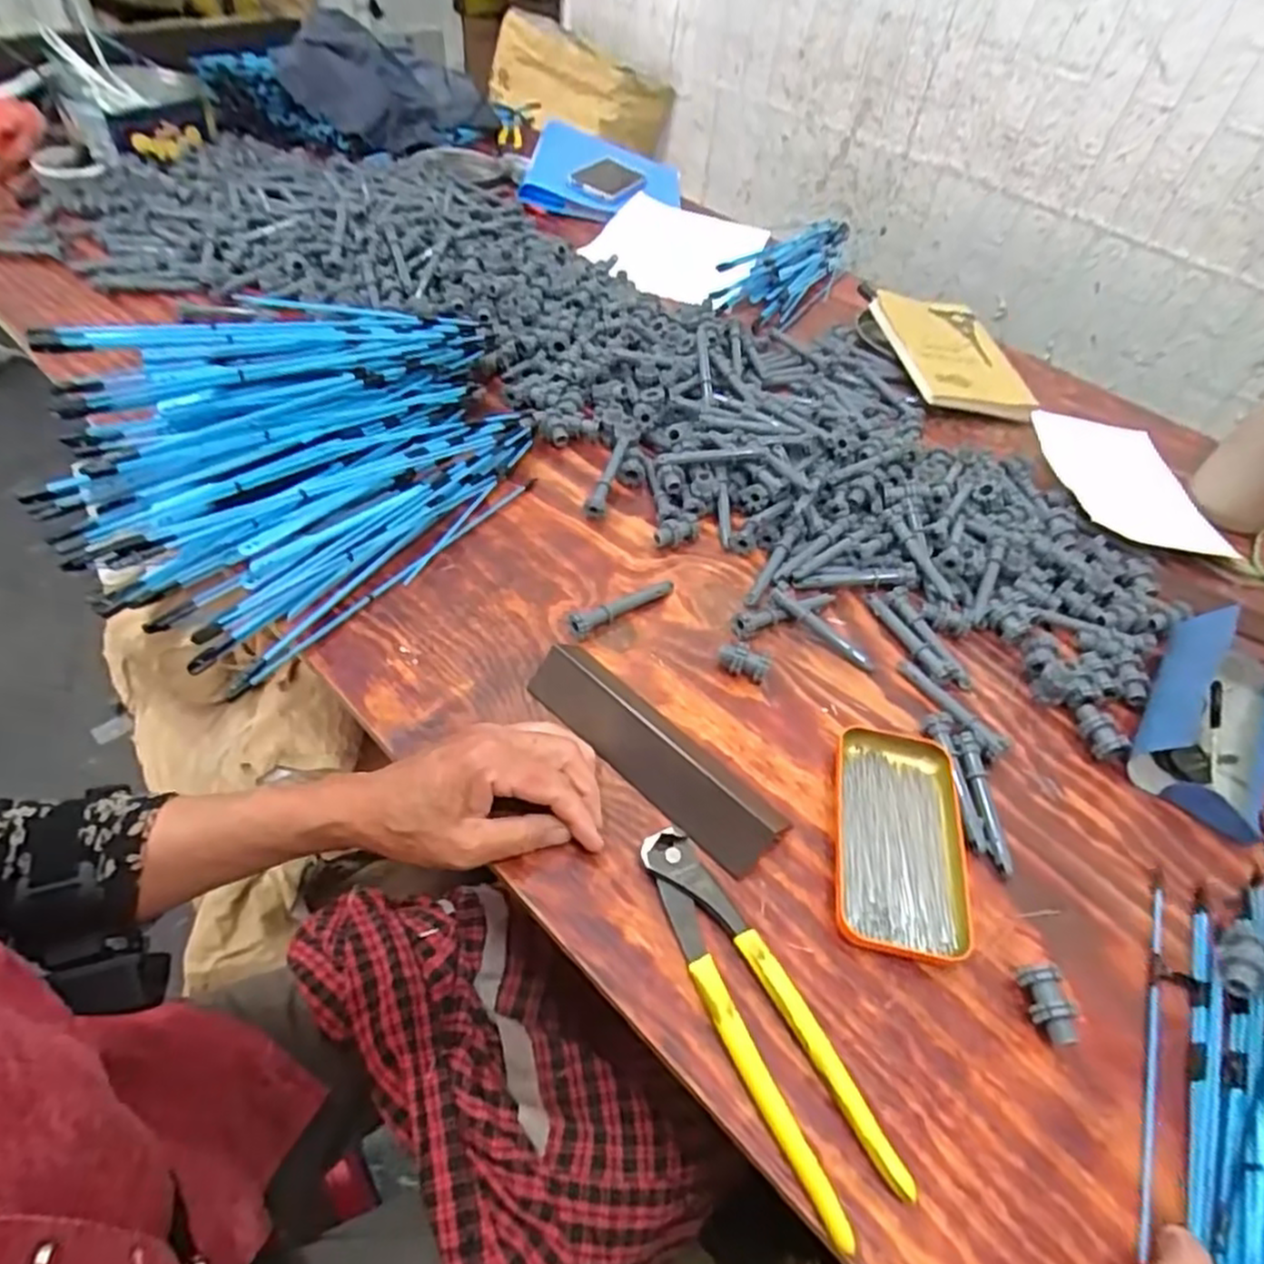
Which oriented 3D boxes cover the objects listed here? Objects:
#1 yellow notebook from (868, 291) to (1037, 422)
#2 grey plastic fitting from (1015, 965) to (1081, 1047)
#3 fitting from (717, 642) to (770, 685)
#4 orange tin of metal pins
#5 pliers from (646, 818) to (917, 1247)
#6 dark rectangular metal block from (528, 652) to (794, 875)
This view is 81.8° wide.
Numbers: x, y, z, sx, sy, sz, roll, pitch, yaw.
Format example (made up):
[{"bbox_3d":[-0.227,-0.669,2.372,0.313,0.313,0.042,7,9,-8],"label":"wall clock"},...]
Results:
[{"bbox_3d":[0.370,-0.326,0.843,0.130,0.020,0.217,3,49,-6],"label":"yellow notebook"},{"bbox_3d":[0.226,0.203,0.396,0.027,0.019,0.038,-11,52,-15],"label":"grey plastic fitting"},{"bbox_3d":[0.080,0.022,0.528,0.036,0.020,0.018,22,51,13],"label":"fitting"},{"bbox_3d":[0.166,0.126,0.448,0.079,0.014,0.142,10,49,3],"label":"orange tin of metal pins"},{"bbox_3d":[0.063,0.194,0.380,0.048,0.018,0.198,-20,54,-21],"label":"pliers"},{"bbox_3d":[0.015,0.073,0.475,0.188,0.028,0.055,38,56,24],"label":"dark rectangular metal block"}]

